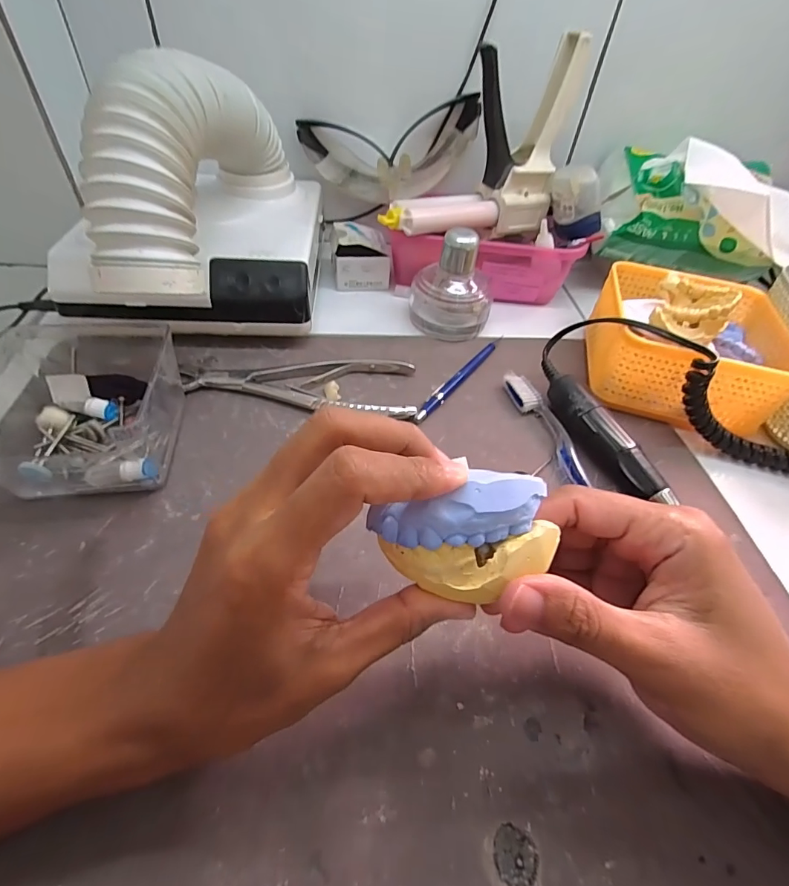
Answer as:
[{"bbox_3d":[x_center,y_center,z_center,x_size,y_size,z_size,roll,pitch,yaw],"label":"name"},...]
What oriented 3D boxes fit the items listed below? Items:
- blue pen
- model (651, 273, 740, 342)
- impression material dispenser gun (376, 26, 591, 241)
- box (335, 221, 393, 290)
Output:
[{"bbox_3d":[0.055,-0.058,0.361,0.015,0.011,0.138,30,52,20],"label":"blue pen"},{"bbox_3d":[0.231,-0.106,0.342,0.049,0.029,0.068,26,51,17],"label":"model"},{"bbox_3d":[0.077,-0.251,0.378,0.175,0.128,0.057,-24,55,-24],"label":"impression material dispenser gun"},{"bbox_3d":[-0.036,-0.192,0.454,0.060,0.047,0.053,-5,49,-10],"label":"box"}]

